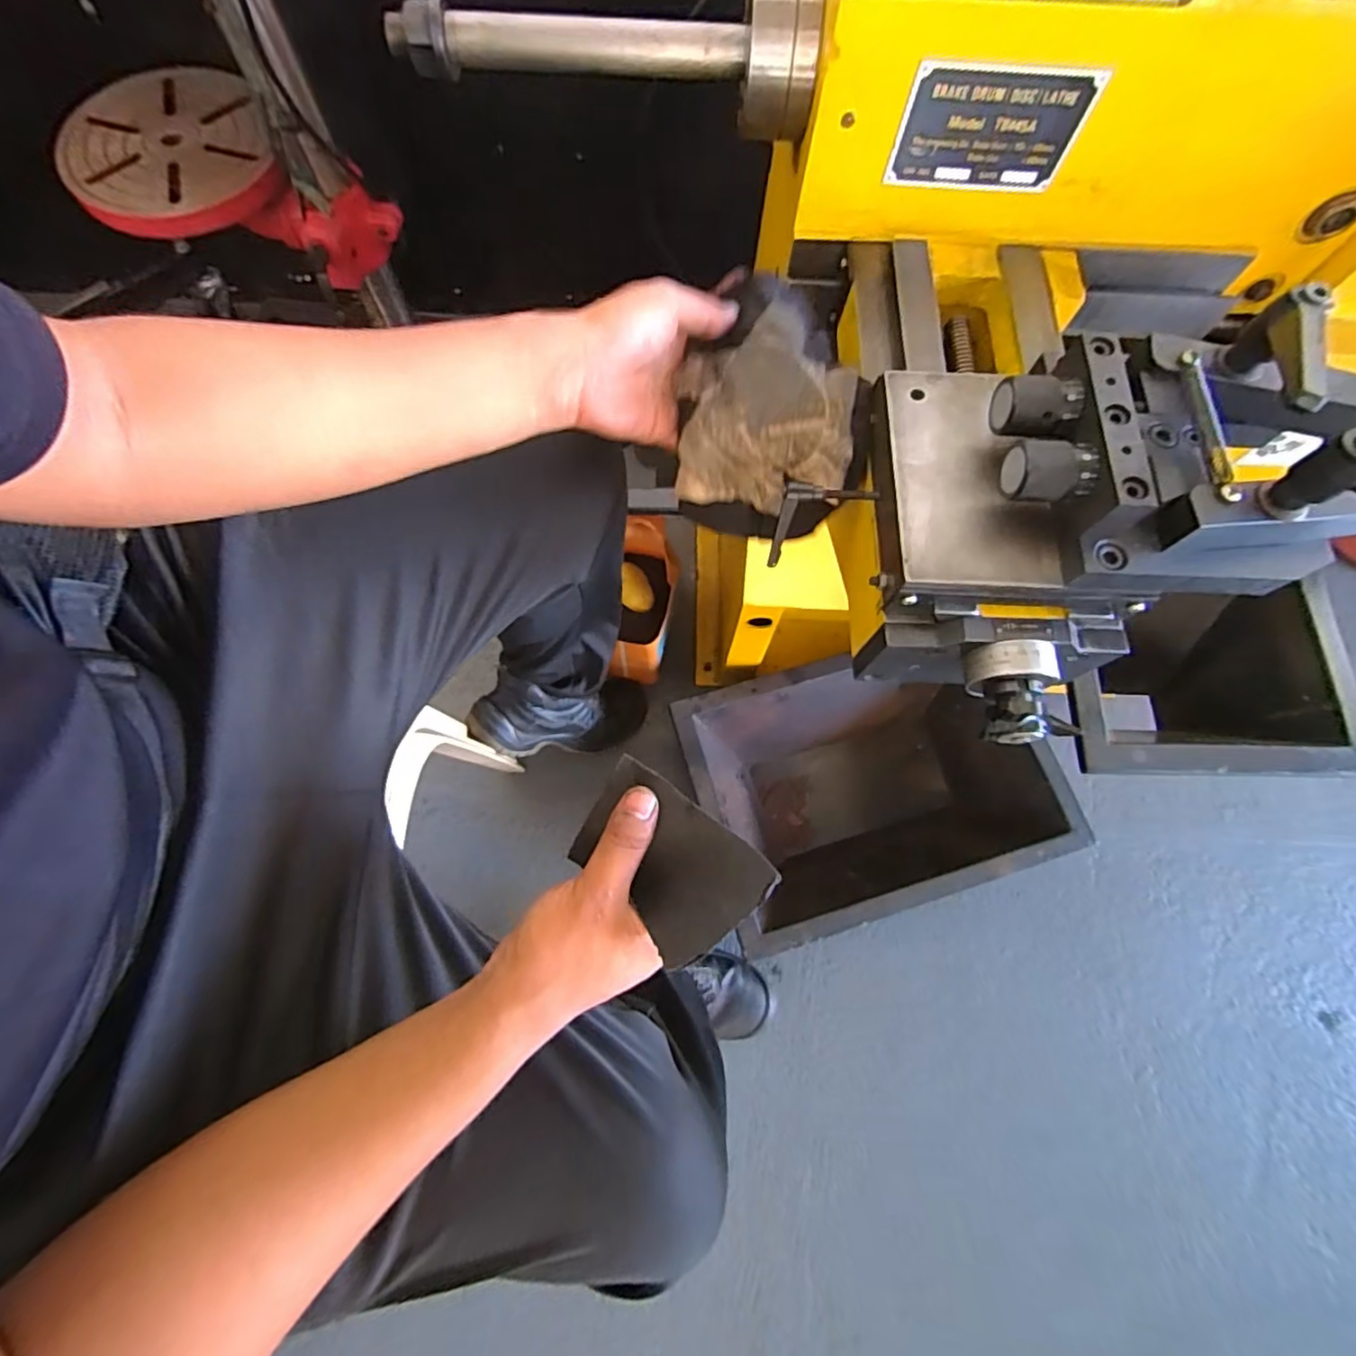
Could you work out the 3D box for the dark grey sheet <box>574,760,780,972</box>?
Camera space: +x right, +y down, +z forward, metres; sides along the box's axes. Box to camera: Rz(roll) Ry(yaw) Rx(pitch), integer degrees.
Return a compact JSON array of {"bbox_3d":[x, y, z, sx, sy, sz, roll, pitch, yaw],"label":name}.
[{"bbox_3d":[-0.008,0.094,0.325,0.102,0.022,0.064,34,89,27],"label":"dark grey sheet"}]

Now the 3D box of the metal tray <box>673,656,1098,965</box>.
[{"bbox_3d":[0.280,0.143,0.914,0.480,0.148,0.339,-15,73,-7],"label":"metal tray"}]

